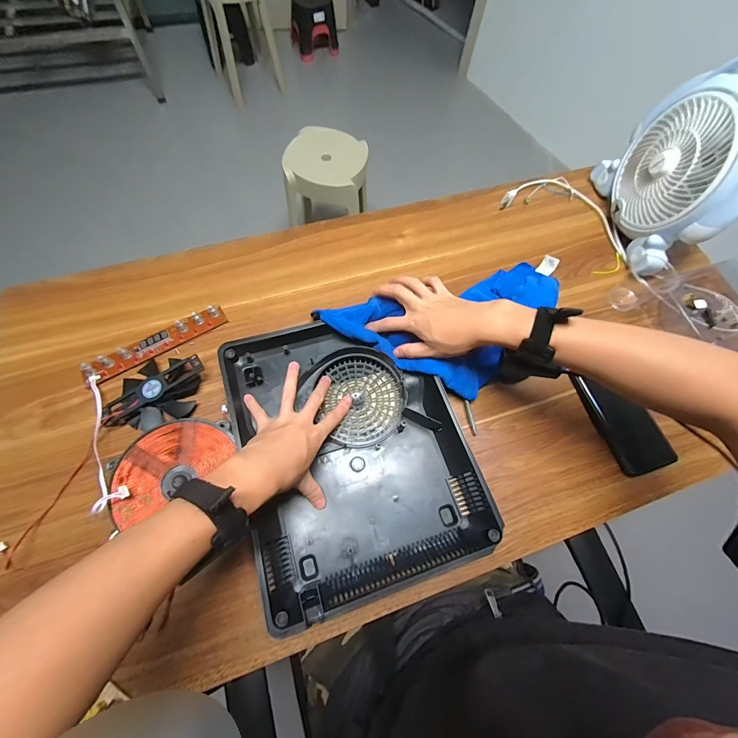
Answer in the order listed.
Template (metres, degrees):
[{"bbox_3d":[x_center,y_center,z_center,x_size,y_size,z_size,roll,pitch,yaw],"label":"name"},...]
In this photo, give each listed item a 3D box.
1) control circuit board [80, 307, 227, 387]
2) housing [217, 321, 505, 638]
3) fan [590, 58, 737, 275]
[{"bbox_3d":[-0.306,-0.037,0.496,0.201,0.016,0.032,-31,73,-15],"label":"control circuit board"},{"bbox_3d":[-0.023,0.096,0.447,0.271,0.062,0.347,-17,66,-11],"label":"housing"},{"bbox_3d":[0.506,-0.309,0.535,0.128,0.238,0.256,6,66,0],"label":"fan"}]

